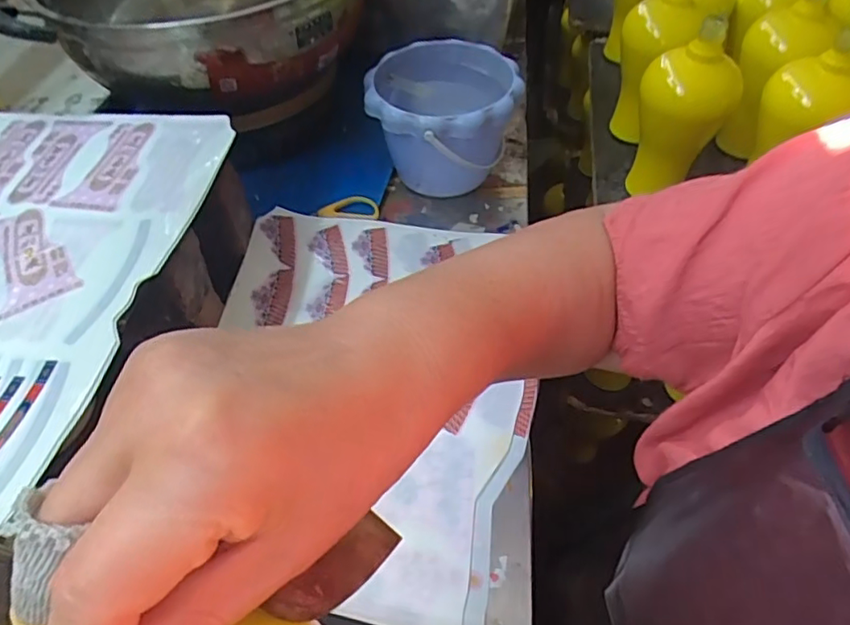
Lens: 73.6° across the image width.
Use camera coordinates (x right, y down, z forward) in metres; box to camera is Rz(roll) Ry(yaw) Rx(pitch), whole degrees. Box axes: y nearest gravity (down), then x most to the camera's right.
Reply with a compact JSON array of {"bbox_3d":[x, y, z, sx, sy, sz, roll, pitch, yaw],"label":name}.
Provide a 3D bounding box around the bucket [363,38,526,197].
[{"bbox_3d":[0.021,-0.195,0.600,0.142,0.119,0.155,1,51,-1],"label":"bucket"}]

